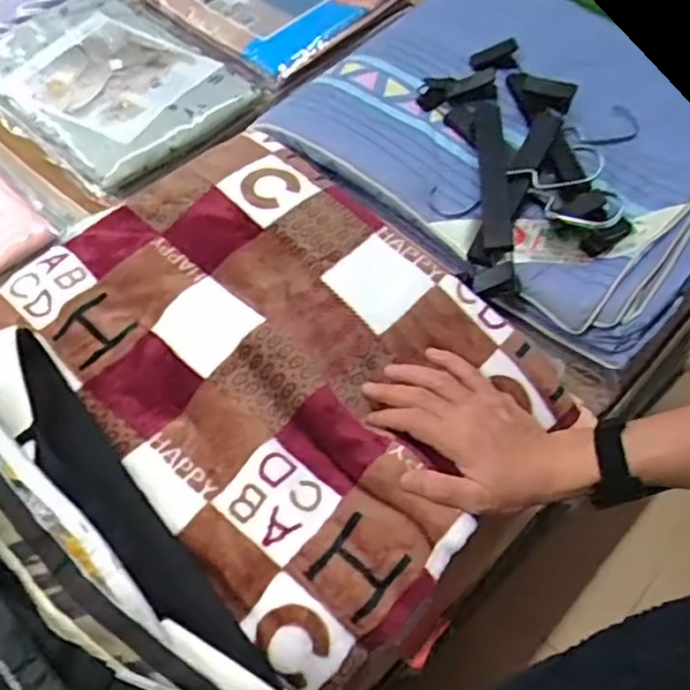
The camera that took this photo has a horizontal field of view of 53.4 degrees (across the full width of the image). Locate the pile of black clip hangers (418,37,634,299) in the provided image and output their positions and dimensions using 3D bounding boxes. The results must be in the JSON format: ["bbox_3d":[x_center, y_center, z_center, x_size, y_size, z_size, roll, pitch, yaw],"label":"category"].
[{"bbox_3d":[0.206,-0.225,0.807,0.260,0.050,0.417,15,60,9],"label":"pile of black clip hangers"}]

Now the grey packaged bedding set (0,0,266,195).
[{"bbox_3d":[-0.357,-0.410,1.026,0.292,0.066,0.432,-40,67,-22],"label":"grey packaged bedding set"}]

